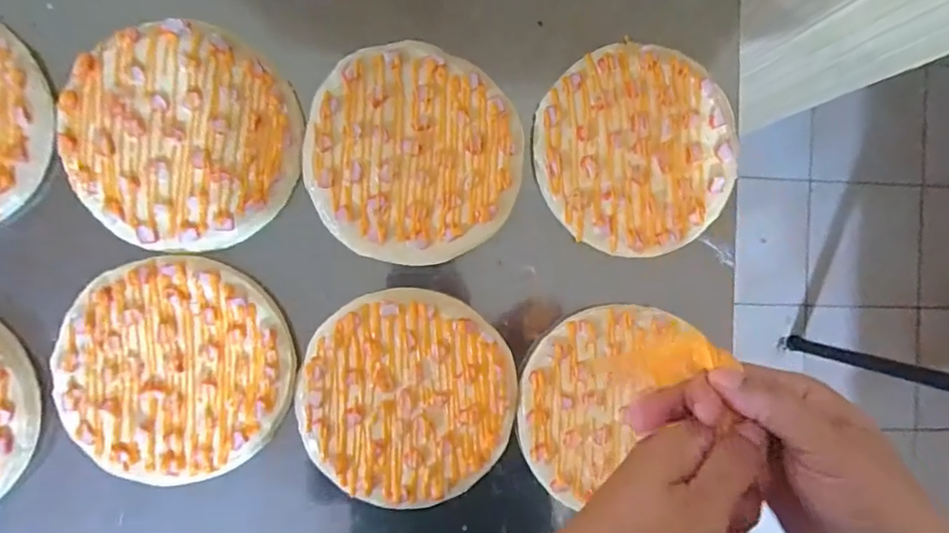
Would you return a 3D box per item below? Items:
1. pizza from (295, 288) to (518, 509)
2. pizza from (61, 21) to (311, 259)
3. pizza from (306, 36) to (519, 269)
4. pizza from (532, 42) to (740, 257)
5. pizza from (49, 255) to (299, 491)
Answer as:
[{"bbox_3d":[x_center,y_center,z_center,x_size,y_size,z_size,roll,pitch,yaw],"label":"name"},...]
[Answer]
[{"bbox_3d":[-0.061,0.122,0.509,0.195,0.007,0.192,0,91,-6],"label":"pizza"},{"bbox_3d":[-0.261,-0.116,0.485,0.193,0.011,0.192,31,87,-6],"label":"pizza"},{"bbox_3d":[-0.056,-0.102,0.509,0.194,0.011,0.190,0,91,-6],"label":"pizza"},{"bbox_3d":[0.159,-0.113,0.532,0.191,0.013,0.195,0,91,-4],"label":"pizza"},{"bbox_3d":[-0.269,0.092,0.493,0.194,0.014,0.195,0,91,-6],"label":"pizza"}]

